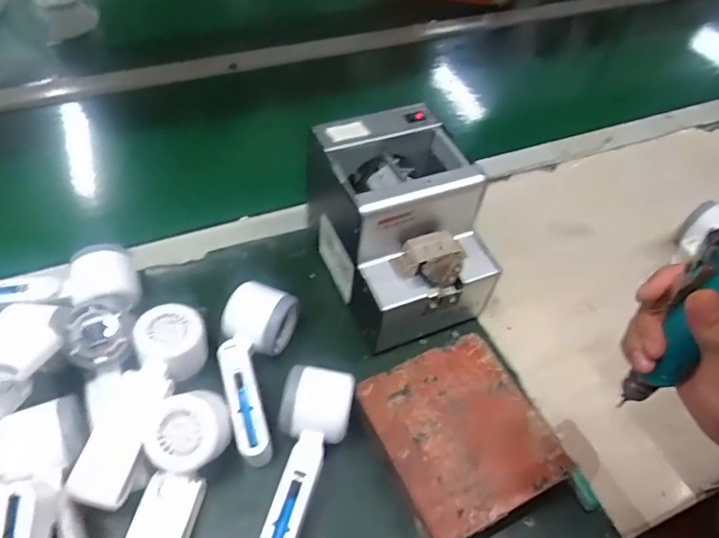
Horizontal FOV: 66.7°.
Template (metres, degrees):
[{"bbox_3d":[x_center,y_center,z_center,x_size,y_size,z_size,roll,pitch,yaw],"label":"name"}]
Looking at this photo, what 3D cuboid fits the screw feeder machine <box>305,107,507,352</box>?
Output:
[{"bbox_3d":[0.040,-0.042,0.543,0.130,0.153,0.176,-15,54,-16],"label":"screw feeder machine"}]

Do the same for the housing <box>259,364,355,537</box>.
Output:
[{"bbox_3d":[-0.046,0.162,0.438,0.057,0.050,0.167,11,51,4],"label":"housing"}]

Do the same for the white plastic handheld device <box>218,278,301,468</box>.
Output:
[{"bbox_3d":[-0.097,0.090,0.488,0.062,0.046,0.157,7,51,1],"label":"white plastic handheld device"}]

